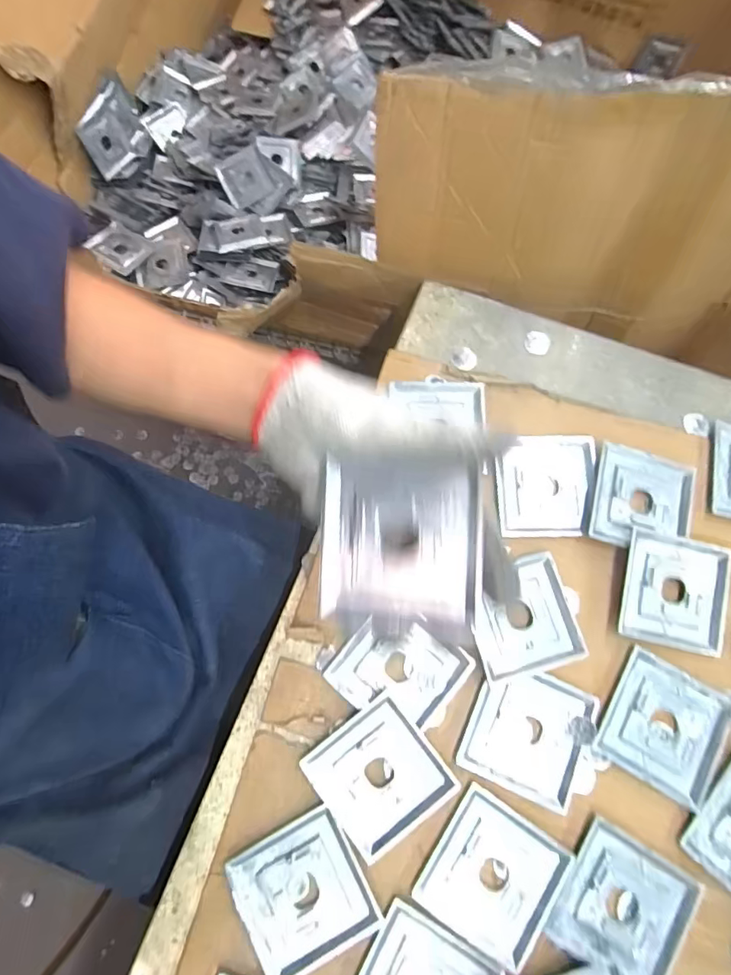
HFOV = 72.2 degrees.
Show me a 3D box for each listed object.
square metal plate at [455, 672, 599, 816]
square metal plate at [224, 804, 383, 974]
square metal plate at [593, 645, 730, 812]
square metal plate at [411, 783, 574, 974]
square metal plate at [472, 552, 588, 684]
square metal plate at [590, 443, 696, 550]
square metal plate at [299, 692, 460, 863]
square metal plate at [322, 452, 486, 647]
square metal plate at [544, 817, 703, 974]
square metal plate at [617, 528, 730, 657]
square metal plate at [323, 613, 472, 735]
[{"bbox_3d":[0.131,0.196,0.401,0.091,0.011,0.089,24,76,5],"label":"square metal plate"},{"bbox_3d":[-0.047,0.304,0.374,0.086,0.005,0.090,-27,77,-8],"label":"square metal plate"},{"bbox_3d":[0.243,0.195,0.408,0.092,0.005,0.091,30,77,7],"label":"square metal plate"},{"bbox_3d":[0.097,0.294,0.378,0.091,0.004,0.093,33,77,7],"label":"square metal plate"},{"bbox_3d":[0.132,0.109,0.422,0.088,0.012,0.089,-14,76,-5],"label":"square metal plate"},{"bbox_3d":[0.250,0.012,0.451,0.089,0.009,0.092,15,75,3],"label":"square metal plate"},{"bbox_3d":[0.010,0.225,0.393,0.088,0.009,0.091,-37,79,-10],"label":"square metal plate"},{"bbox_3d":[0.018,0.034,0.278,0.087,0.009,0.094,2,90,17],"label":"square metal plate"},{"bbox_3d":[0.195,0.316,0.377,0.089,0.009,0.088,30,77,7],"label":"square metal plate"},{"bbox_3d":[0.265,0.089,0.429,0.087,0.012,0.091,13,75,2],"label":"square metal plate"},{"bbox_3d":[0.027,0.151,0.416,0.089,0.012,0.088,40,78,9],"label":"square metal plate"}]

